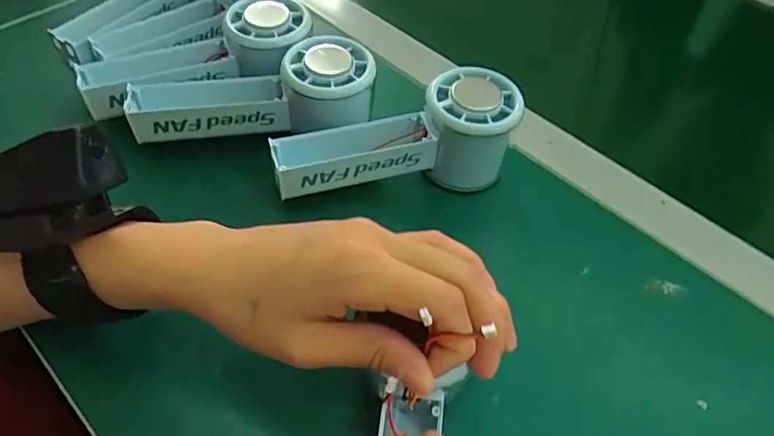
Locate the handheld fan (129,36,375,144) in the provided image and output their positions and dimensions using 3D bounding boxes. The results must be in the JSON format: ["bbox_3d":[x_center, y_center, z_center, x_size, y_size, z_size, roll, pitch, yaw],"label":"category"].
[{"bbox_3d":[-0.083,-0.075,0.340,0.145,0.058,0.056,4,52,-2],"label":"handheld fan"}]

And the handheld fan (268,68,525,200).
[{"bbox_3d":[0.005,-0.049,0.332,0.146,0.062,0.053,-5,53,-10],"label":"handheld fan"}]

